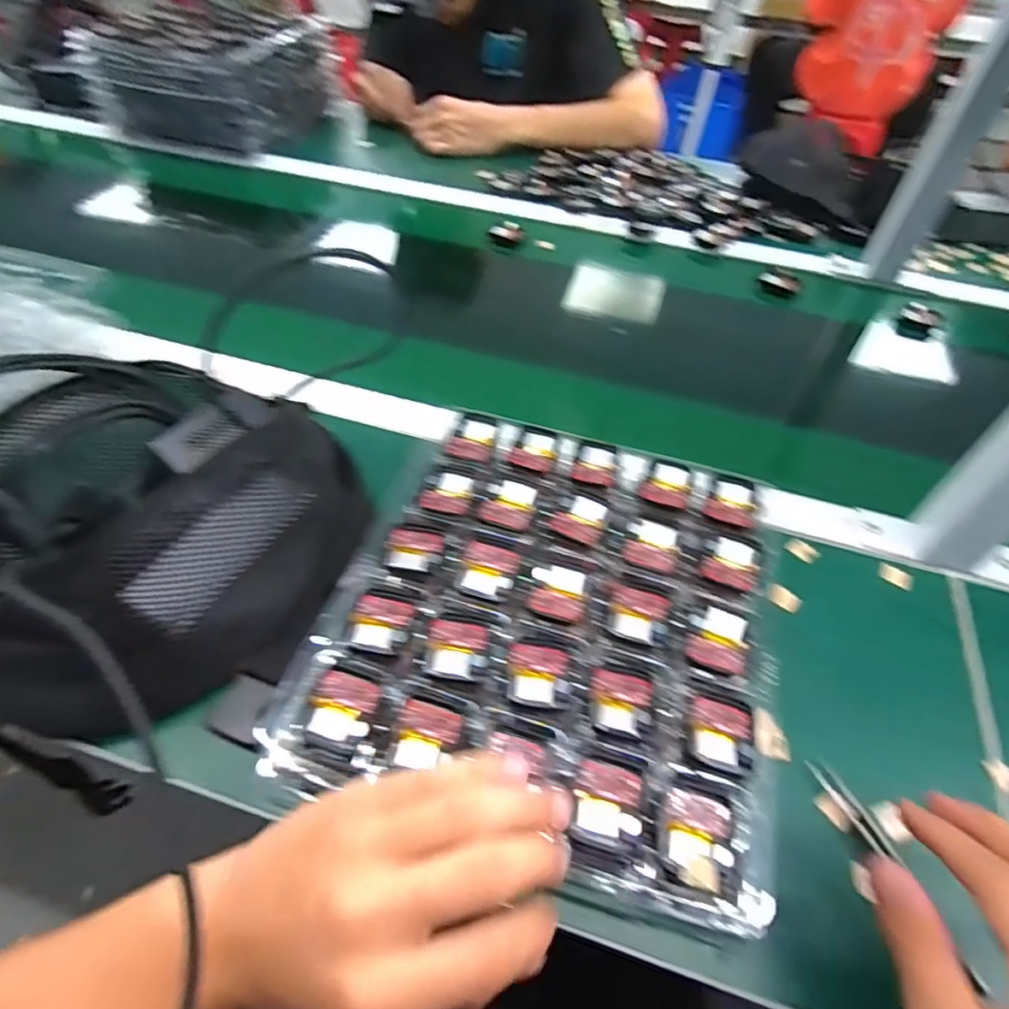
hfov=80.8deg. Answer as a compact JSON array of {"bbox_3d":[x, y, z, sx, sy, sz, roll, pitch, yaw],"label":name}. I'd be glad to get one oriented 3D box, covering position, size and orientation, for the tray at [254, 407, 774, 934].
[{"bbox_3d":[0.036,0.065,0.371,0.262,0.020,0.272,17,53,10],"label":"tray"}]

